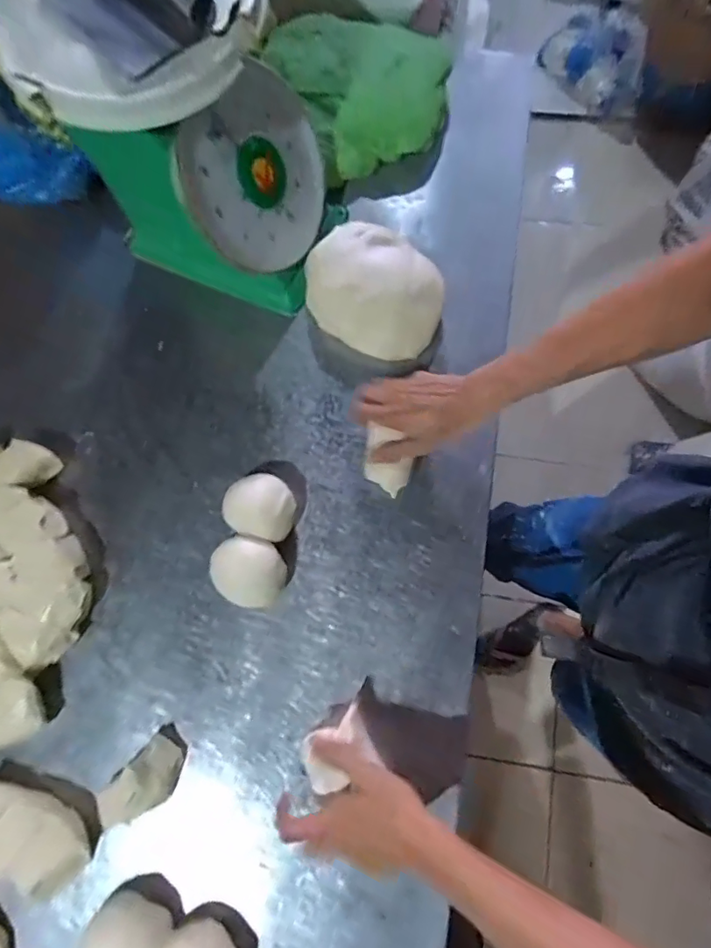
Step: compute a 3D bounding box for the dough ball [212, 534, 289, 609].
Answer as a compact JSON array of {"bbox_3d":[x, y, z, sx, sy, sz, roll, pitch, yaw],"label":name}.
[{"bbox_3d":[-0.115,0.107,0.539,0.074,0.060,0.070,-1,77,2],"label":"dough ball"}]

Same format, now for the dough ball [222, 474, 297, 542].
[{"bbox_3d":[-0.105,0.036,0.558,0.072,0.052,0.069,-1,77,2],"label":"dough ball"}]

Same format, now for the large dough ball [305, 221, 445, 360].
[{"bbox_3d":[0.025,-0.222,0.606,0.174,0.071,0.138,30,79,9],"label":"large dough ball"}]

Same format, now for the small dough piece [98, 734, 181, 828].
[{"bbox_3d":[-0.213,0.311,0.494,0.050,0.049,0.087,42,81,11],"label":"small dough piece"}]

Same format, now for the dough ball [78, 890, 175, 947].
[{"bbox_3d":[-0.222,0.448,0.469,0.077,0.048,0.074,-1,77,2],"label":"dough ball"}]

